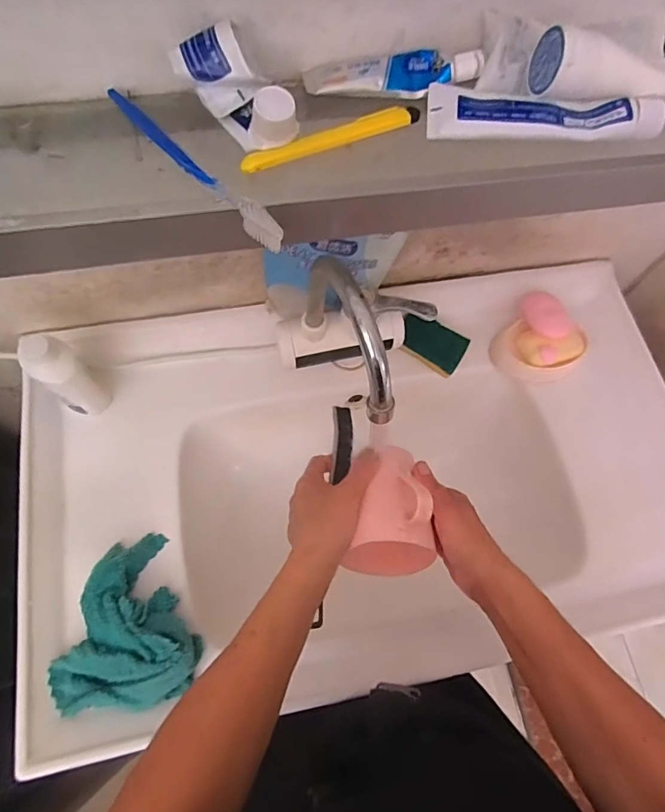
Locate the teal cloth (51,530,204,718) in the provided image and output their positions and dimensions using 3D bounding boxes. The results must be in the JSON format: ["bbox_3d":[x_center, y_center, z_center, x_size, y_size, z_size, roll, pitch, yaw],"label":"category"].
[{"bbox_3d":[-0.215,0.225,0.505,0.145,0.048,0.166,-3,70,-5],"label":"teal cloth"}]

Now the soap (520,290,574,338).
[{"bbox_3d":[0.286,-0.123,0.643,0.050,0.022,0.079,-13,71,-9],"label":"soap"}]

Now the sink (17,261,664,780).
[{"bbox_3d":[0.049,0.094,0.624,0.802,0.177,0.468,-11,71,-8],"label":"sink"}]

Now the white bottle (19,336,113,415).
[{"bbox_3d":[-0.294,-0.029,0.539,0.051,0.135,0.052,1,70,-3],"label":"white bottle"}]

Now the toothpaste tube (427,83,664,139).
[{"bbox_3d":[0.150,-0.212,0.342,0.161,0.019,0.040,2,70,-3],"label":"toothpaste tube"}]

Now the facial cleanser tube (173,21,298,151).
[{"bbox_3d":[-0.061,-0.206,0.312,0.053,0.048,0.083,-35,76,-15],"label":"facial cleanser tube"}]

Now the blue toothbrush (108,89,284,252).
[{"bbox_3d":[-0.092,-0.158,0.313,0.013,0.012,0.174,-41,77,-16],"label":"blue toothbrush"}]

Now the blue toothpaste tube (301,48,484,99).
[{"bbox_3d":[0.043,-0.245,0.352,0.128,0.018,0.032,-11,71,-8],"label":"blue toothpaste tube"}]

